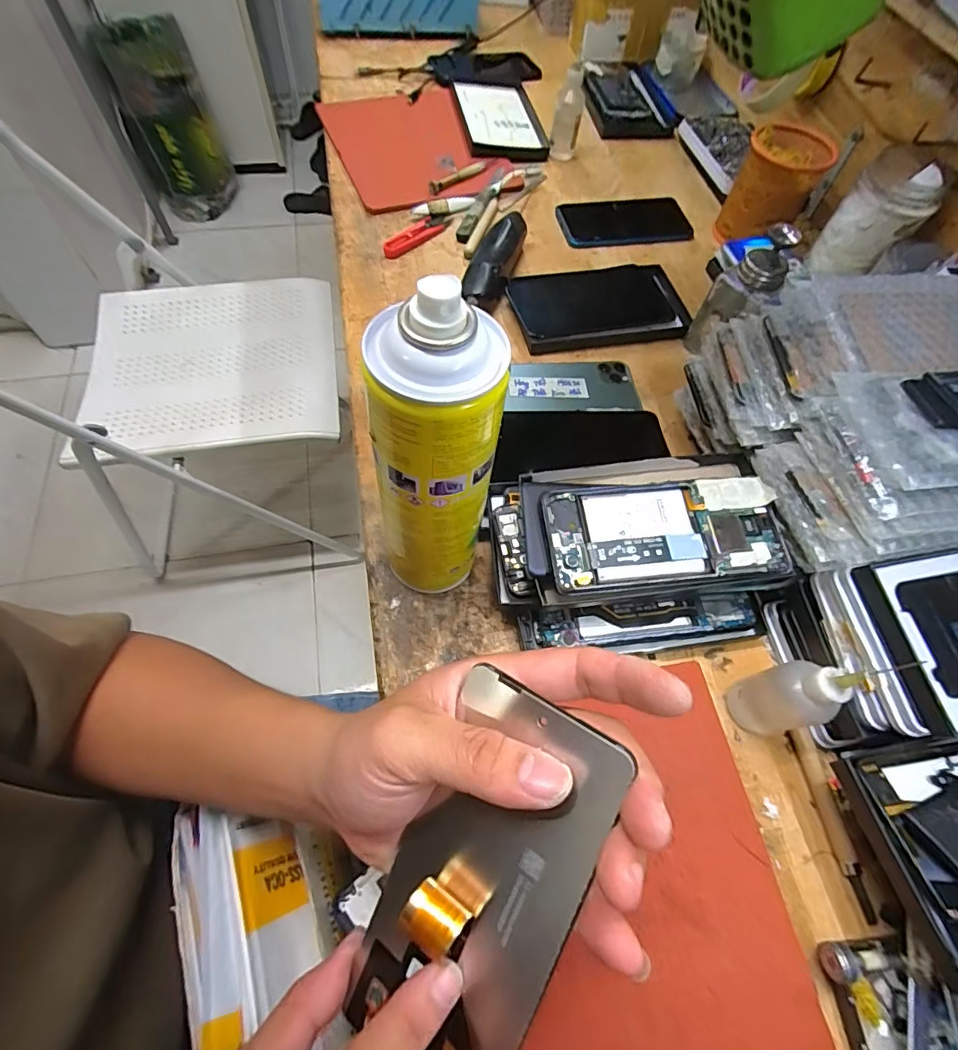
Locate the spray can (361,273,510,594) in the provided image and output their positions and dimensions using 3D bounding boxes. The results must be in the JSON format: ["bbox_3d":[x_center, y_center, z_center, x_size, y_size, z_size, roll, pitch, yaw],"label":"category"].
[{"bbox_3d":[-0.024,-0.023,0.283,0.063,0.219,0.050,5,63,-1],"label":"spray can"}]

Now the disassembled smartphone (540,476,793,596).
[{"bbox_3d":[0.123,0.005,0.338,0.154,0.014,0.071,-3,62,-5],"label":"disassembled smartphone"}]

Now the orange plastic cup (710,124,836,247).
[{"bbox_3d":[0.322,-0.371,0.561,0.080,0.104,0.074,2,62,-3],"label":"orange plastic cup"}]

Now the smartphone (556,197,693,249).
[{"bbox_3d":[0.173,-0.361,0.609,0.156,0.014,0.085,-11,63,-10],"label":"smartphone"}]

